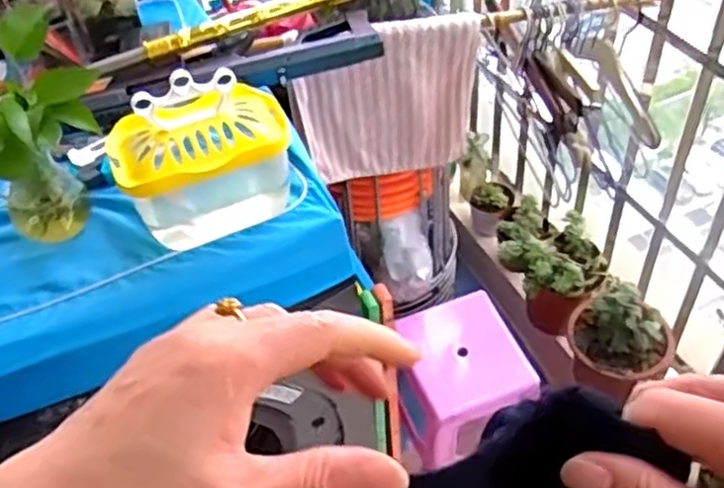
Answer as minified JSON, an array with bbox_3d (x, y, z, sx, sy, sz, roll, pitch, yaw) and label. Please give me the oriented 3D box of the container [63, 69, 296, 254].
[{"bbox_3d":[-0.169,-0.097,0.783,0.177,0.159,0.114,-18,49,-10],"label":"container"}]

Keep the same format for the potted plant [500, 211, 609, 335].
[{"bbox_3d":[0.399,0.083,1.533,0.171,0.220,0.156,-20,49,-12],"label":"potted plant"}]

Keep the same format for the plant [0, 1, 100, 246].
[{"bbox_3d":[-0.351,-0.110,0.778,0.145,0.225,0.141,12,50,16],"label":"plant"}]

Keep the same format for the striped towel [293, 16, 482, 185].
[{"bbox_3d":[0.043,-0.216,1.167,0.273,0.275,0.027,-11,48,-4],"label":"striped towel"}]

